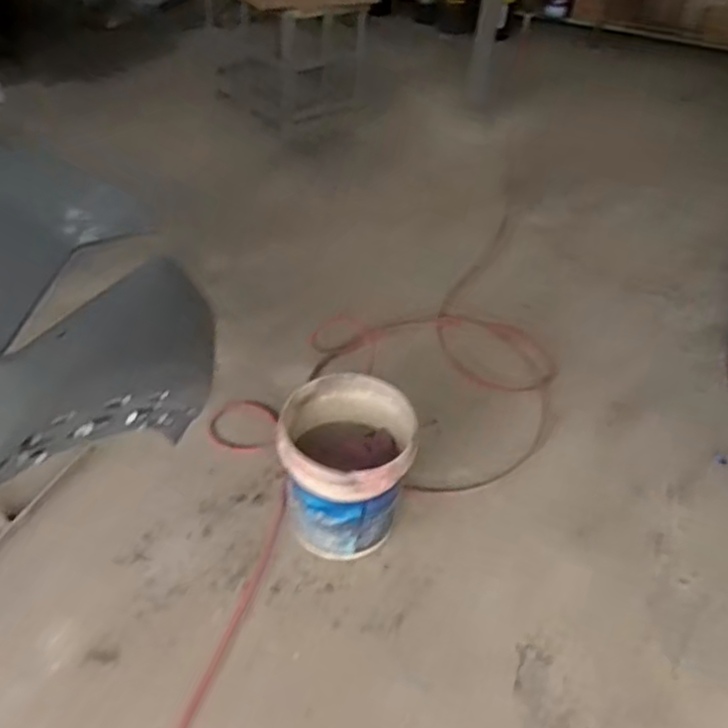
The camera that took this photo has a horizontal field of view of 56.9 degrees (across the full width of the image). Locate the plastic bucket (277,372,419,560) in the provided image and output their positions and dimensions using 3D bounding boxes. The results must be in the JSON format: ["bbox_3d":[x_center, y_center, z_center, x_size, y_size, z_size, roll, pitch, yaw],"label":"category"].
[{"bbox_3d":[-0.044,0.247,1.624,0.298,0.338,0.343,6,43,2],"label":"plastic bucket"}]

